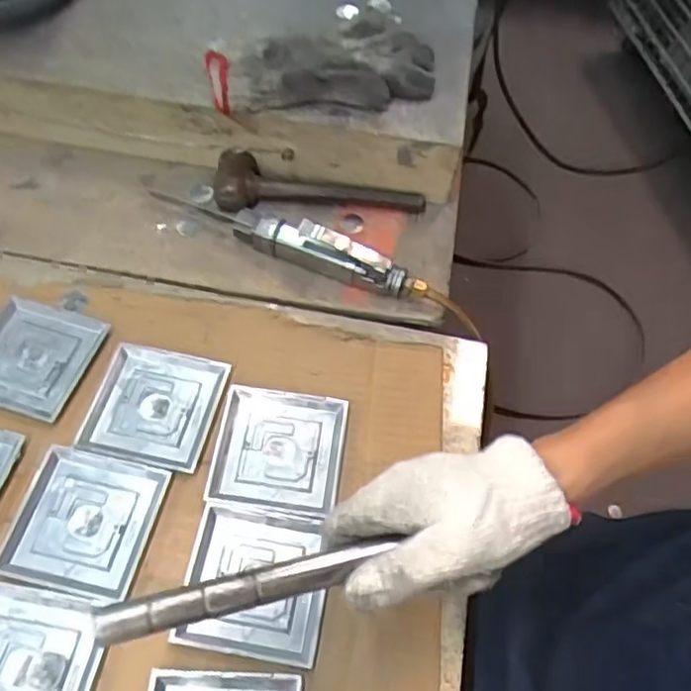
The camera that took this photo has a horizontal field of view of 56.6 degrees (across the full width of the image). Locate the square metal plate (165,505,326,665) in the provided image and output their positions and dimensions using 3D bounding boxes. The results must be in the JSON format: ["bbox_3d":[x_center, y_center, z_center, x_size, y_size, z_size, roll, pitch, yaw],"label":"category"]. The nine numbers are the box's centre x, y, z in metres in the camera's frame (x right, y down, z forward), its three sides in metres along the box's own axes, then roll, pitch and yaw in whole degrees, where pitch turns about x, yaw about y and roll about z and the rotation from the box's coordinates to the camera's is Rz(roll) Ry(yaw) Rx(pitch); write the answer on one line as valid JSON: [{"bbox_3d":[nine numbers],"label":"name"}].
[{"bbox_3d":[-0.058,0.153,0.419,0.090,0.009,0.090,9,58,2],"label":"square metal plate"}]

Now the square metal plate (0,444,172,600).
[{"bbox_3d":[-0.178,0.118,0.437,0.091,0.004,0.089,11,58,3],"label":"square metal plate"}]

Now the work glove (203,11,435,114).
[{"bbox_3d":[-0.024,-0.261,0.597,0.200,0.049,0.138,-13,59,-11],"label":"work glove"}]

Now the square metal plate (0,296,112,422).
[{"bbox_3d":[-0.244,0.007,0.499,0.089,0.006,0.092,16,58,6],"label":"square metal plate"}]

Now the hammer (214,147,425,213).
[{"bbox_3d":[-0.023,-0.147,0.593,0.198,0.045,0.055,4,59,-1],"label":"hammer"}]

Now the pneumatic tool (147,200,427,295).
[{"bbox_3d":[-0.012,-0.079,0.549,0.167,0.047,0.027,24,61,11],"label":"pneumatic tool"}]

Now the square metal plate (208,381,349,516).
[{"bbox_3d":[-0.048,0.074,0.466,0.091,0.007,0.088,8,58,1],"label":"square metal plate"}]

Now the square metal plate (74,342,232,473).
[{"bbox_3d":[-0.144,0.044,0.482,0.091,0.009,0.088,12,58,4],"label":"square metal plate"}]

